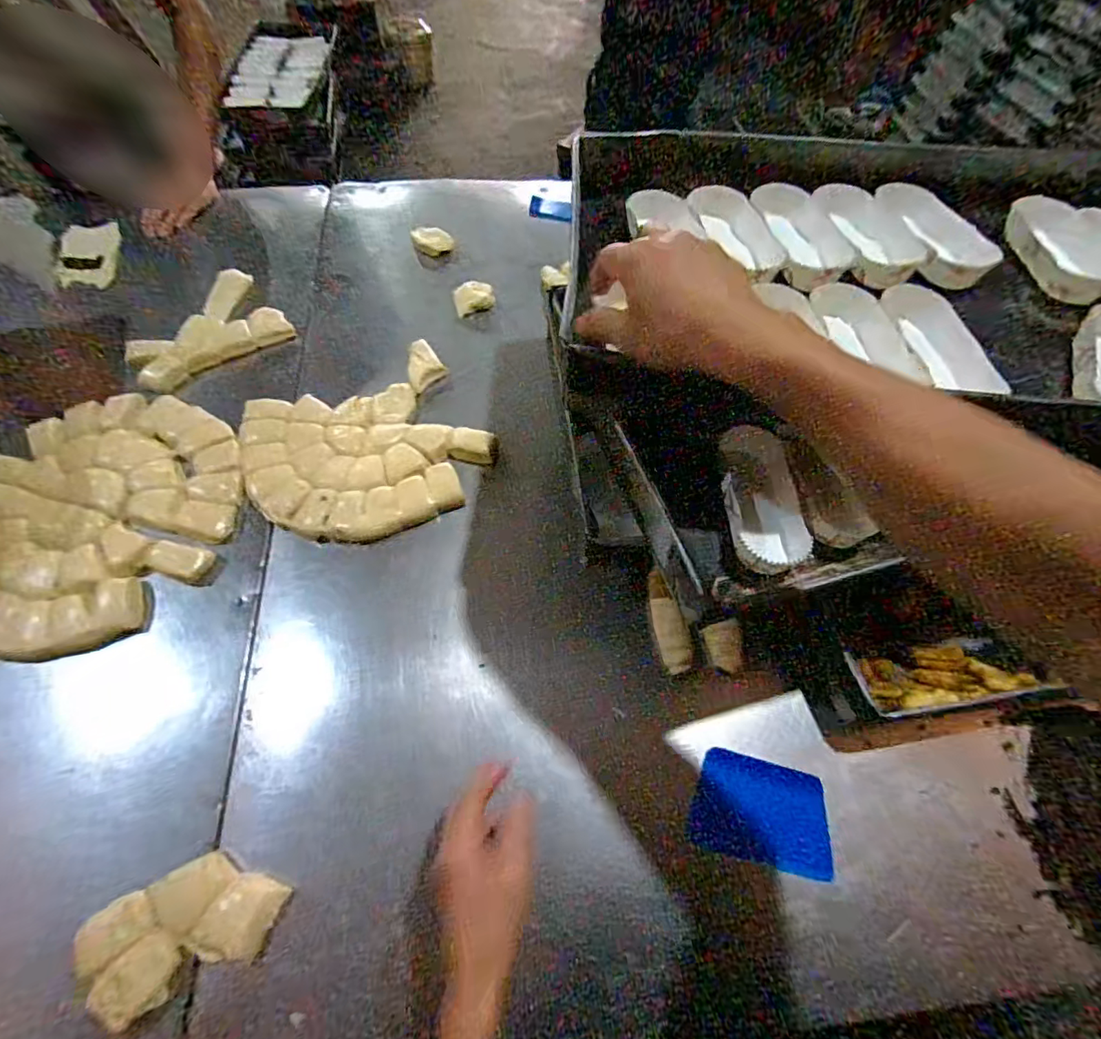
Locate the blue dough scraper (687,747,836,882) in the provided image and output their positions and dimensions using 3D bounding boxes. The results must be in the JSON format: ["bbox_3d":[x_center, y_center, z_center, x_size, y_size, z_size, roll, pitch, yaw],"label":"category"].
[{"bbox_3d":[0.201,0.276,0.485,0.124,0.004,0.087,12,67,7],"label":"blue dough scraper"}]

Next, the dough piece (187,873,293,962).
[{"bbox_3d":[-0.256,0.331,0.425,0.056,0.024,0.060,19,62,7],"label":"dough piece"}]

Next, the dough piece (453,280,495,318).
[{"bbox_3d":[-0.119,-0.345,0.799,0.061,0.026,0.047,-19,64,-13],"label":"dough piece"}]

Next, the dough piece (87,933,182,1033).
[{"bbox_3d":[-0.320,0.360,0.401,0.057,0.022,0.045,-40,71,-22],"label":"dough piece"}]

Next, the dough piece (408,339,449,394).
[{"bbox_3d":[-0.175,-0.214,0.727,0.051,0.028,0.092,-13,63,-11],"label":"dough piece"}]

